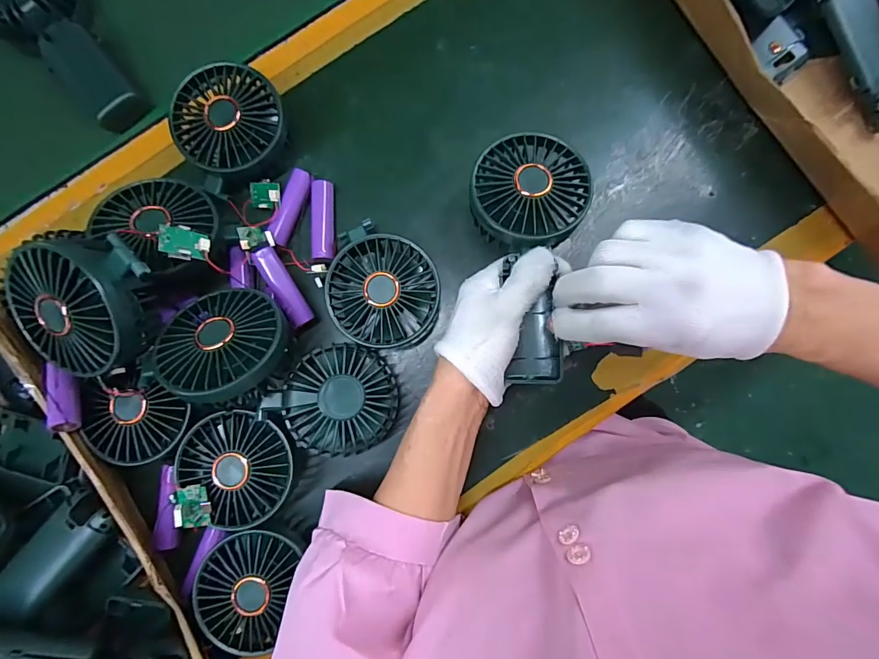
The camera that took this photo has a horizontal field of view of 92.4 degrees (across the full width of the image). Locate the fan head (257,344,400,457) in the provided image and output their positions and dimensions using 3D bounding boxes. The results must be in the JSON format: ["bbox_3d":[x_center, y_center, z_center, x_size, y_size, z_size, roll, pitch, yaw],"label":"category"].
[{"bbox_3d":[-0.075,0.057,0.325,0.080,0.042,0.087,0,85,1],"label":"fan head"}]

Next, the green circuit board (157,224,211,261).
[{"bbox_3d":[-0.178,-0.061,0.295,0.031,0.007,0.022,11,78,-35],"label":"green circuit board"}]

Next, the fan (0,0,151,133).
[{"bbox_3d":[-0.333,-0.256,0.371,0.080,0.046,0.174,-37,100,-2],"label":"fan"}]

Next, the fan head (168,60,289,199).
[{"bbox_3d":[-0.166,-0.164,0.342,0.084,0.044,0.079,0,85,1],"label":"fan head"}]

